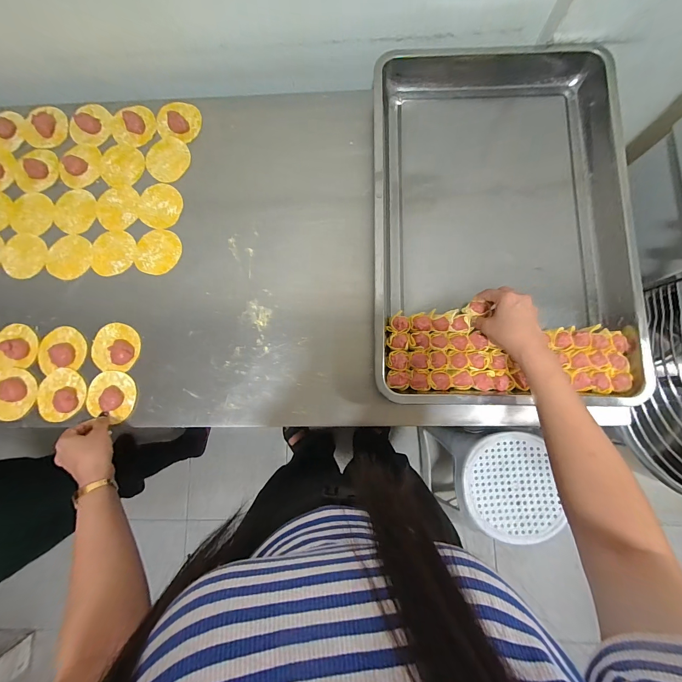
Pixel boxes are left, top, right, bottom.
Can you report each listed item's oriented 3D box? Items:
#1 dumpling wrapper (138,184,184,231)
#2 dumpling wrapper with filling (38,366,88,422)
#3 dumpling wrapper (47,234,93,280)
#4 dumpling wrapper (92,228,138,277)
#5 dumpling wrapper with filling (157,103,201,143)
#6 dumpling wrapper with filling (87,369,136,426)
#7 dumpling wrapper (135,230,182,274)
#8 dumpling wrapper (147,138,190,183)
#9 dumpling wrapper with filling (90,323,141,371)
[{"bbox_3d":[-0.327,-0.244,0.571,0.075,0.004,0.083,9,83,1],"label":"dumpling wrapper"},{"bbox_3d":[-0.463,0.088,0.523,0.079,0.025,0.083,0,83,0],"label":"dumpling wrapper with filling"},{"bbox_3d":[-0.486,-0.150,0.566,0.079,0.006,0.080,0,83,0],"label":"dumpling wrapper"},{"bbox_3d":[-0.407,-0.157,0.564,0.077,0.004,0.082,0,83,0],"label":"dumpling wrapper"},{"bbox_3d":[-0.304,-0.413,0.586,0.082,0.014,0.071,19,83,2],"label":"dumpling wrapper with filling"},{"bbox_3d":[-0.375,0.087,0.515,0.077,0.016,0.071,15,83,2],"label":"dumpling wrapper with filling"},{"bbox_3d":[-0.326,-0.159,0.564,0.077,0.005,0.081,0,86,-4],"label":"dumpling wrapper"},{"bbox_3d":[-0.320,-0.335,0.587,0.078,0.006,0.092,-12,83,-1],"label":"dumpling wrapper"},{"bbox_3d":[-0.381,0.010,0.532,0.076,0.016,0.080,0,83,0],"label":"dumpling wrapper with filling"}]

